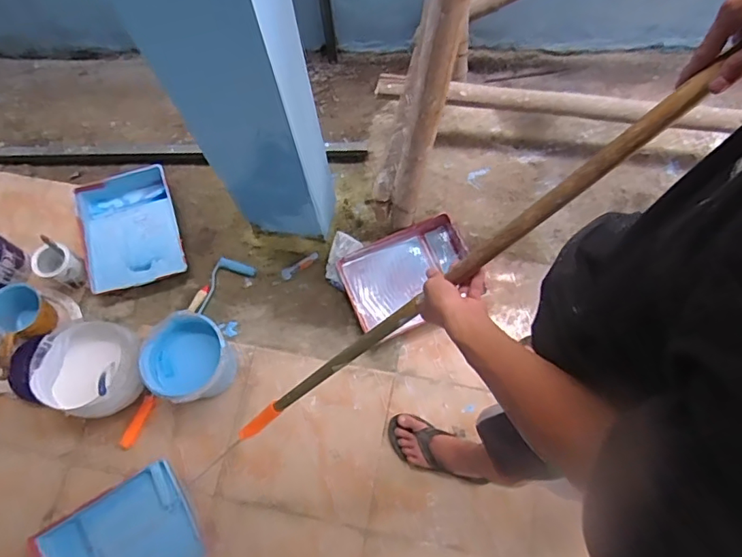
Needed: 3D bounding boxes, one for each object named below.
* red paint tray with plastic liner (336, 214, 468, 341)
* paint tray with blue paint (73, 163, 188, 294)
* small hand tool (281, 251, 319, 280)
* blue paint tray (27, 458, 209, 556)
[{"bbox_3d":[0.113,-0.004,1.516,0.372,0.059,0.269,-25,72,-6],"label":"red paint tray with plastic liner"},{"bbox_3d":[-0.751,-0.156,1.600,0.286,0.067,0.386,-18,71,-4],"label":"paint tray with blue paint"},{"bbox_3d":[-0.215,-0.038,1.567,0.124,0.025,0.036,-35,73,-9],"label":"small hand tool"},{"bbox_3d":[-0.640,0.681,1.292,0.386,0.077,0.285,-31,72,-8],"label":"blue paint tray"}]

